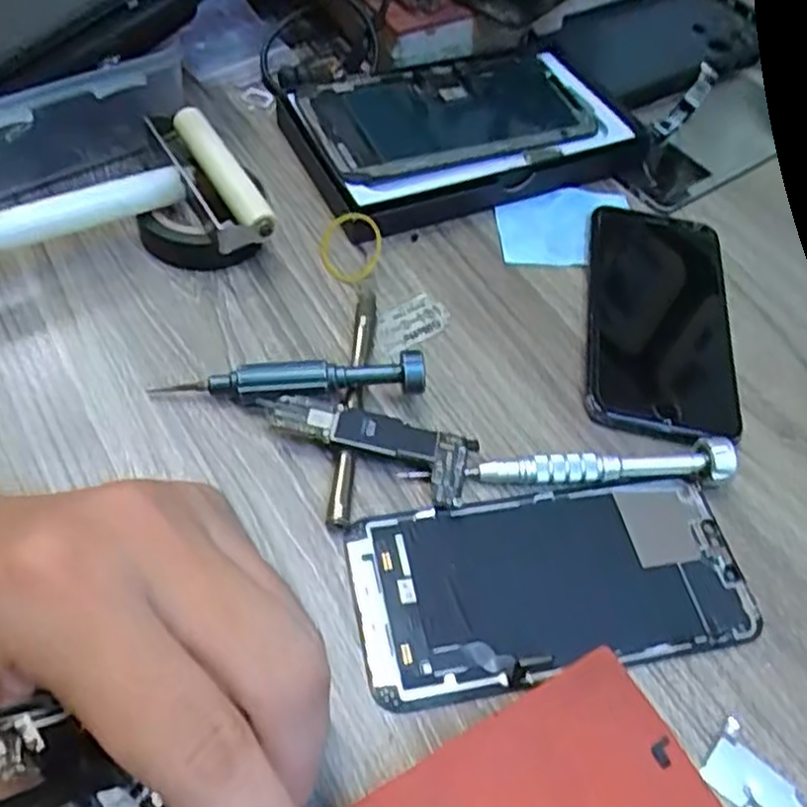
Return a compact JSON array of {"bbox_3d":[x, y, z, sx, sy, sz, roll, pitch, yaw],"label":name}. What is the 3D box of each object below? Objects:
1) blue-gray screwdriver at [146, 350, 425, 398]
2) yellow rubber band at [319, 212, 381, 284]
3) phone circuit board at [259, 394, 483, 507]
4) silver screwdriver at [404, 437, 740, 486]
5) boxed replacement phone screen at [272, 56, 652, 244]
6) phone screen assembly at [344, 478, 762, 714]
[{"bbox_3d":[-0.044,-0.008,0.288,0.103,0.021,0.012,1,55,-7],"label":"blue-gray screwdriver"},{"bbox_3d":[-0.025,-0.070,0.336,0.027,0.008,0.031,13,91,16],"label":"yellow rubber band"},{"bbox_3d":[-0.015,0.016,0.277,0.080,0.008,0.028,14,60,0],"label":"phone circuit board"},{"bbox_3d":[0.065,0.023,0.287,0.127,0.014,0.013,2,55,-6],"label":"silver screwdriver"},{"bbox_3d":[0.036,-0.141,0.392,0.187,0.033,0.096,-20,55,-20],"label":"boxed replacement phone screen"},{"bbox_3d":[0.054,0.063,0.266,0.141,0.011,0.066,-6,56,-12],"label":"phone screen assembly"}]

